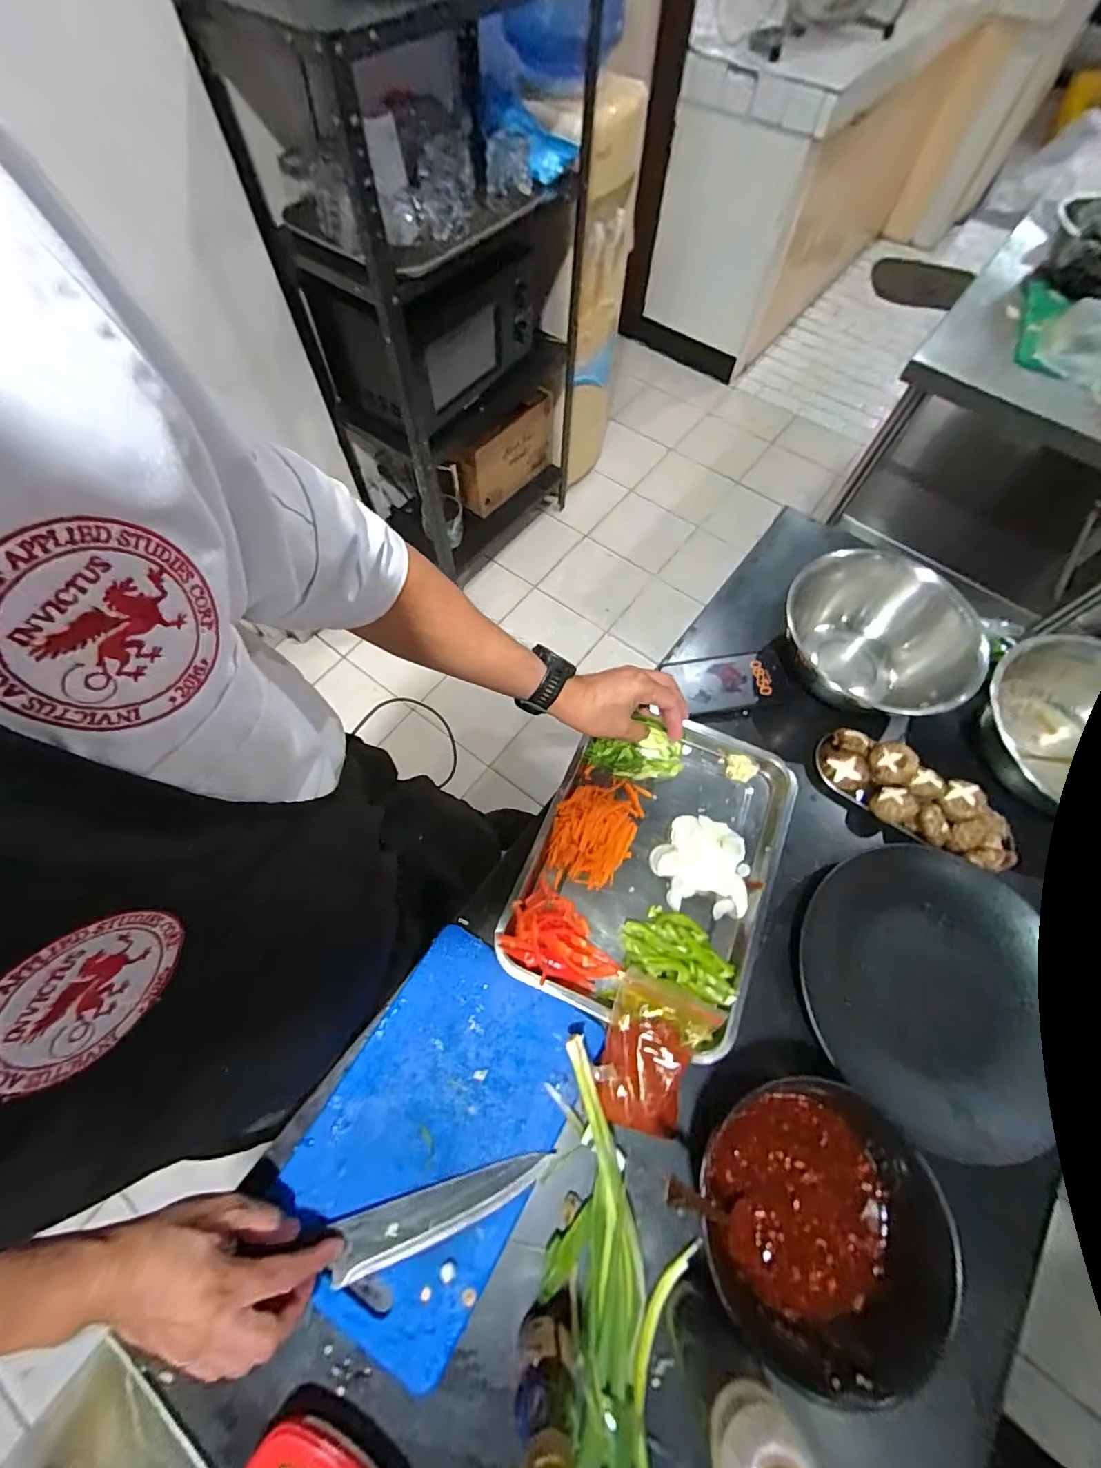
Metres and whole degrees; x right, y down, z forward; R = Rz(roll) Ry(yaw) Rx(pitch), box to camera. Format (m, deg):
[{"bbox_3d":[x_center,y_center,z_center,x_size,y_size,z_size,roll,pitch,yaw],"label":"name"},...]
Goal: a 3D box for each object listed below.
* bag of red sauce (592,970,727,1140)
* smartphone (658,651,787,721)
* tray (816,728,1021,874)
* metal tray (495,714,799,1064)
[{"bbox_3d":[0.096,0.302,0.473,0.092,0.045,0.120,19,66,7],"label":"bag of red sauce"},{"bbox_3d":[0.237,-0.068,0.664,0.149,0.011,0.085,-11,67,-7],"label":"smartphone"},{"bbox_3d":[0.419,0.072,0.582,0.206,0.064,0.081,31,68,12],"label":"tray"},{"bbox_3d":[0.120,0.136,0.565,0.258,0.038,0.336,23,67,8],"label":"metal tray"}]

